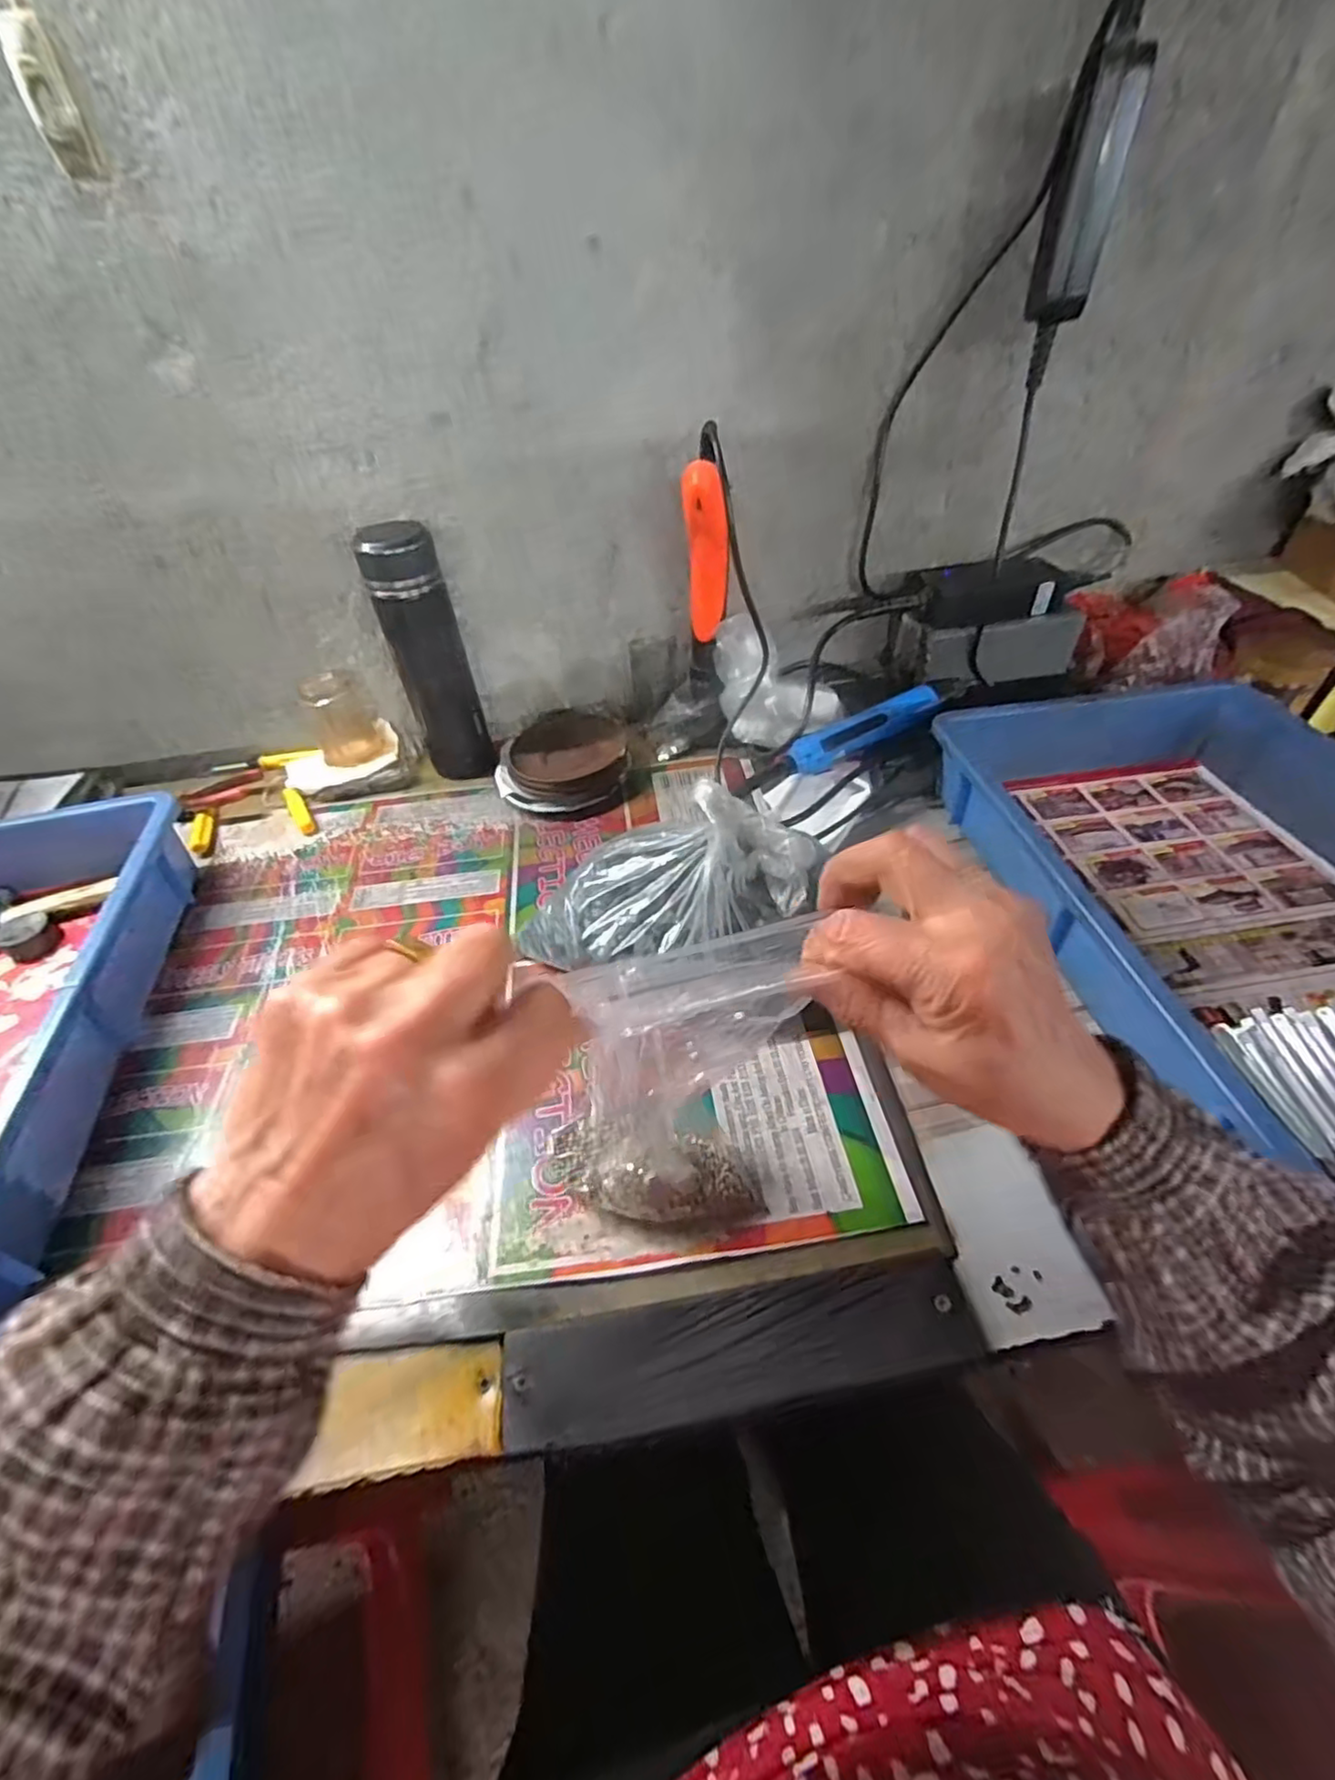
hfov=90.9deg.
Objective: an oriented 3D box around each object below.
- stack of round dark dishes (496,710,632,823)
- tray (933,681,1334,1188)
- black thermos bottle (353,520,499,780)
[{"bbox_3d":[-0.103,-0.132,0.664,0.126,0.035,0.142,-3,45,1],"label":"stack of round dark dishes"},{"bbox_3d":[0.403,-0.007,0.473,0.296,0.084,0.469,-7,45,-3],"label":"tray"},{"bbox_3d":[-0.220,-0.215,0.620,0.067,0.225,0.059,-19,47,-14],"label":"black thermos bottle"}]

